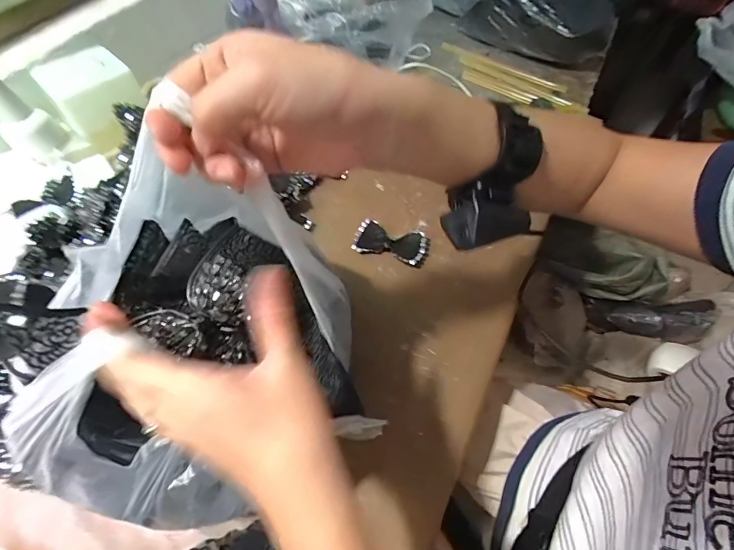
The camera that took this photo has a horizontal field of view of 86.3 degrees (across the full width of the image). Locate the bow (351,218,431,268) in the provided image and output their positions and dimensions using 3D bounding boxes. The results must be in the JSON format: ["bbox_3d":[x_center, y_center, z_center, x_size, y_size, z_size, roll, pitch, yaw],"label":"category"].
[{"bbox_3d":[0.034,-0.043,0.537,0.099,0.018,0.051,16,59,10],"label":"bow"}]

